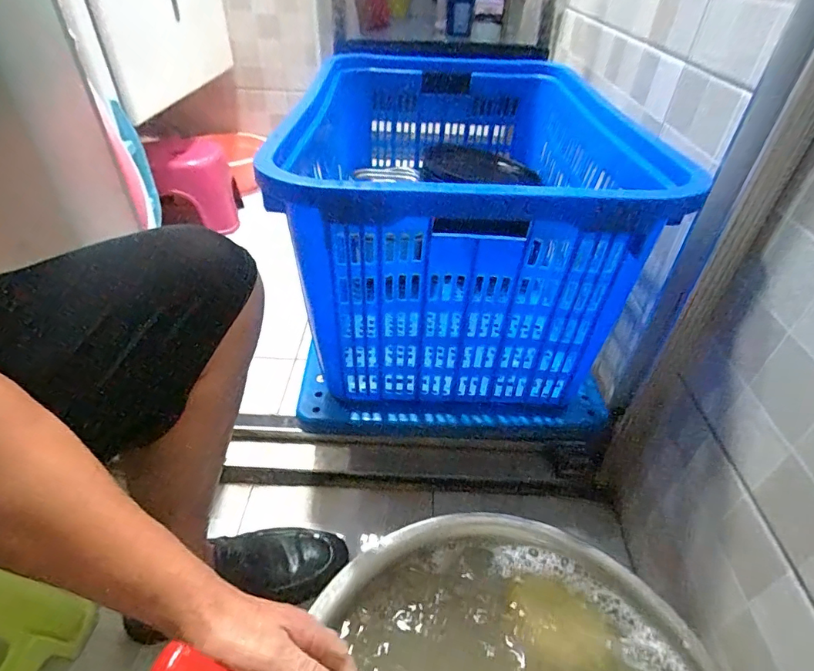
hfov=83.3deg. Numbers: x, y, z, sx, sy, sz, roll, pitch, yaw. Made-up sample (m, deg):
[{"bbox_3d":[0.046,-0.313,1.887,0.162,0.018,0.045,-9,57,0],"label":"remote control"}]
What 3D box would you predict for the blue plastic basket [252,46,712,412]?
[{"bbox_3d":[0.076,-0.228,0.795,0.451,0.345,0.704,4,41,1],"label":"blue plastic basket"}]

